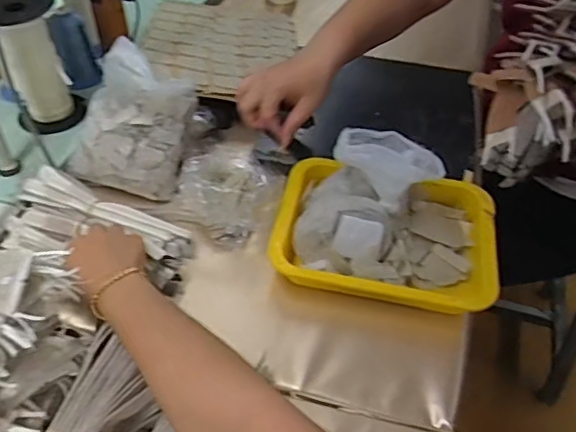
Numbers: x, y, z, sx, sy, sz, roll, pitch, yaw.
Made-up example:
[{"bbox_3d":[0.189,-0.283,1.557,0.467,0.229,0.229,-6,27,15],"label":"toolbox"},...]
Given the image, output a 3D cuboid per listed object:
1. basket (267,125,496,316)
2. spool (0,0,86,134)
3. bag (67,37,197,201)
[{"bbox_3d":[0.117,-0.006,0.646,0.255,0.111,0.183,10,47,7],"label":"basket"},{"bbox_3d":[-0.343,-0.210,0.752,0.089,0.162,0.106,-23,52,-22],"label":"spool"},{"bbox_3d":[-0.197,-0.122,0.715,0.135,0.124,0.136,13,48,10],"label":"bag"}]

